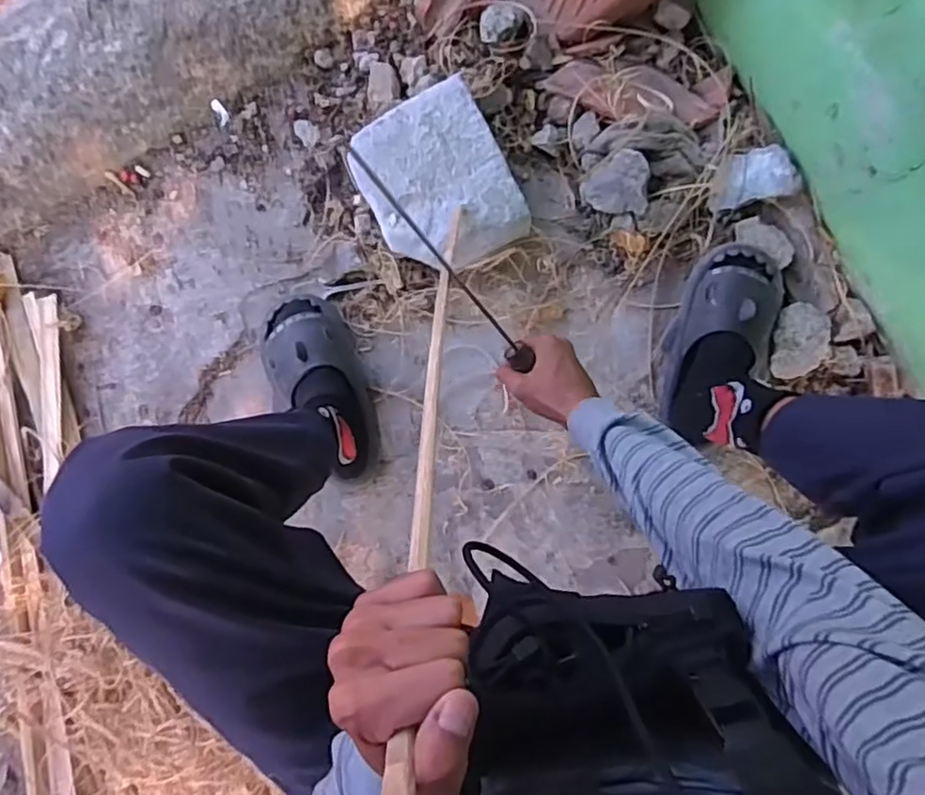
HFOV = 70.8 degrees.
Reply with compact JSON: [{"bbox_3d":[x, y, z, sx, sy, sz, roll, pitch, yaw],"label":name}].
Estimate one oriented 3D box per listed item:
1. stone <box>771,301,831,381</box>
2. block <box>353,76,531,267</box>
[{"bbox_3d":[0.469,-0.079,0.906,0.074,0.053,0.103,1,89,1],"label":"stone"},{"bbox_3d":[-0.034,-0.292,0.907,0.188,0.065,0.232,-28,88,0],"label":"block"}]

